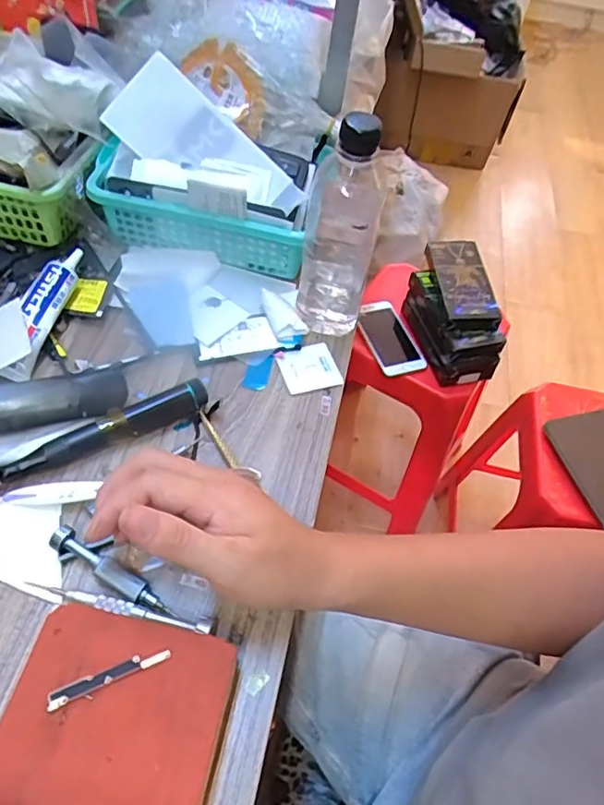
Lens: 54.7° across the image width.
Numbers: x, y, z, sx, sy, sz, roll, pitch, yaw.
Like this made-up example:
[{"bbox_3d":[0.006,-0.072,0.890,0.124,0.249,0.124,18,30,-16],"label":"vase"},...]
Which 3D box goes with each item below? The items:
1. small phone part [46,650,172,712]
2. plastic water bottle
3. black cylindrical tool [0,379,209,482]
[{"bbox_3d":[-0.108,0.154,0.329,0.066,0.004,0.009,-17,58,-19],"label":"small phone part"},{"bbox_3d":[0.032,-0.145,0.486,0.059,0.191,0.056,8,53,-1],"label":"plastic water bottle"},{"bbox_3d":[-0.151,0.021,0.458,0.161,0.026,0.022,-21,59,-21],"label":"black cylindrical tool"}]

